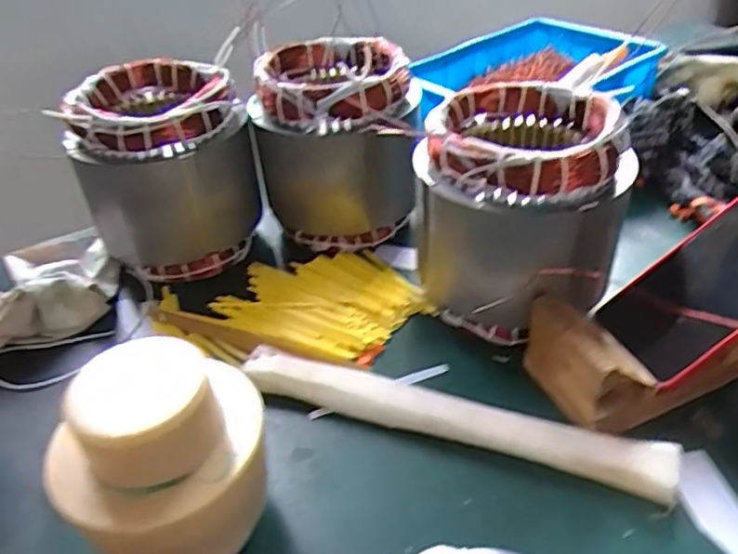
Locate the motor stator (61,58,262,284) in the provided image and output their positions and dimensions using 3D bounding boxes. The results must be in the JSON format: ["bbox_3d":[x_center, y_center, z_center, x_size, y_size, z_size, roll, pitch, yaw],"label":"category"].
[{"bbox_3d":[-0.182,-0.090,0.575,0.151,0.165,0.145,-12,38,-11],"label":"motor stator"}]

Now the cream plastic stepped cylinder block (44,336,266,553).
[{"bbox_3d":[-0.110,0.106,0.340,0.108,0.117,0.087,-8,38,-5],"label":"cream plastic stepped cylinder block"}]

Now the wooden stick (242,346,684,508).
[{"bbox_3d":[0.051,0.098,0.438,0.301,0.024,0.030,11,40,18],"label":"wooden stick"}]

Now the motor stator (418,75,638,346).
[{"bbox_3d":[0.118,-0.052,0.493,0.149,0.157,0.138,16,42,24],"label":"motor stator"}]

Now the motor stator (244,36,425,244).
[{"bbox_3d":[-0.033,-0.132,0.613,0.150,0.158,0.134,-9,38,-7],"label":"motor stator"}]

